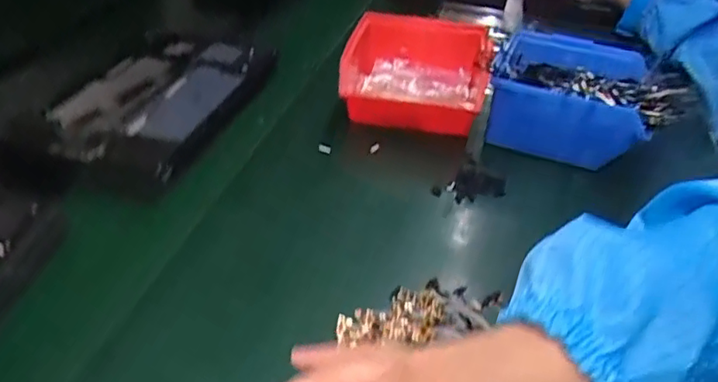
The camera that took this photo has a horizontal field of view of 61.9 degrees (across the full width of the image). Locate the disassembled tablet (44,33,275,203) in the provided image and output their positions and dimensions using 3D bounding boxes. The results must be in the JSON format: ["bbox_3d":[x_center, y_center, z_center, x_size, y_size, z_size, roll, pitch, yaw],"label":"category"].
[{"bbox_3d":[-0.181,-0.083,0.535,0.152,0.021,0.254,12,38,9],"label":"disassembled tablet"}]

